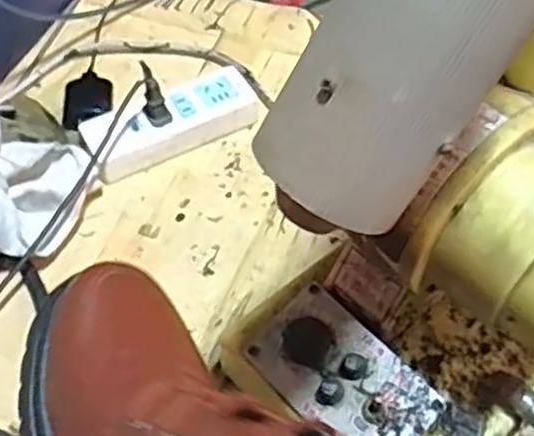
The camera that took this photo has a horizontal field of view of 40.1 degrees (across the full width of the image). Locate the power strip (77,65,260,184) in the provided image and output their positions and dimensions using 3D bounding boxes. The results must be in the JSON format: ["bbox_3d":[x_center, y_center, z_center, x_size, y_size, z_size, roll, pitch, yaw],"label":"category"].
[{"bbox_3d":[-0.085,-0.089,0.653,0.153,0.035,0.054,-24,55,-14],"label":"power strip"}]

